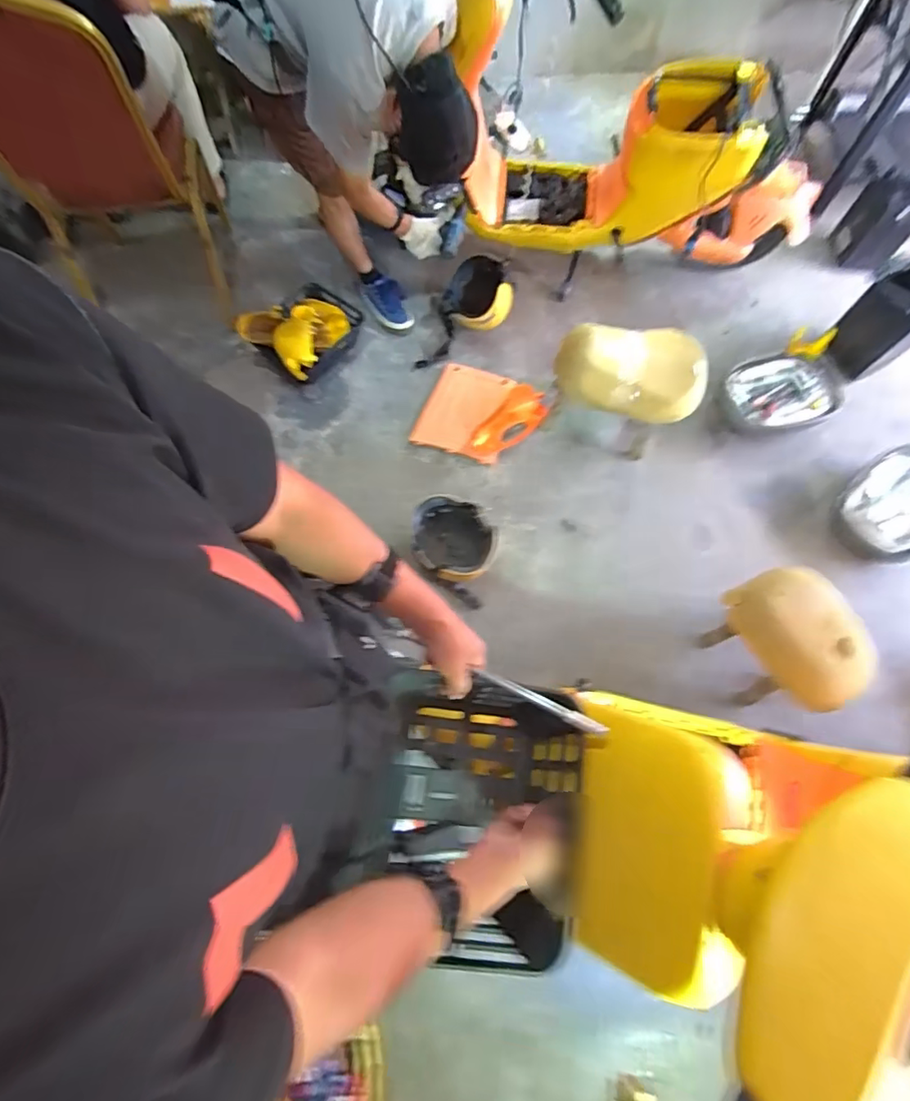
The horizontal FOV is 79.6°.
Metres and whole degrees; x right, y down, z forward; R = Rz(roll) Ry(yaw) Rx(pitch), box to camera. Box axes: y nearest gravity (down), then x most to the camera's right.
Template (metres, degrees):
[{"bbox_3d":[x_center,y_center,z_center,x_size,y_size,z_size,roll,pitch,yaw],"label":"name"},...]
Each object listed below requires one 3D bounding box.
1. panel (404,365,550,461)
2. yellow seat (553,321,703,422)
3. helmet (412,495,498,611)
[{"bbox_3d":[0.087,-0.462,1.736,0.381,0.145,0.333,17,73,6],"label":"panel"},{"bbox_3d":[0.490,-0.513,1.522,0.398,0.177,0.248,18,70,5],"label":"yellow seat"},{"bbox_3d":[-0.006,-0.011,1.577,0.252,0.158,0.250,0,69,-1],"label":"helmet"}]

